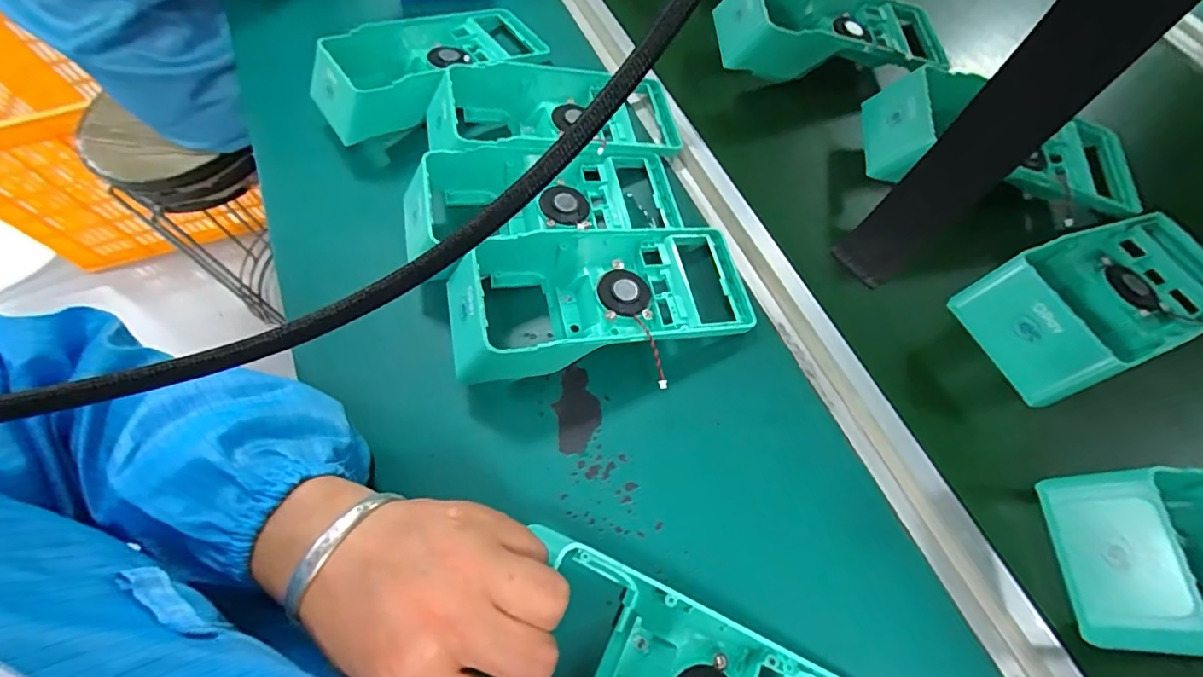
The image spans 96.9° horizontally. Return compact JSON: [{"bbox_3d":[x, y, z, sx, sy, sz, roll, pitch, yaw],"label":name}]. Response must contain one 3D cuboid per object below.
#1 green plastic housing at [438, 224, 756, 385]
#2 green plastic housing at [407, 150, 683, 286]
[{"bbox_3d":[-0.001,-0.027,0.340,0.191,0.049,0.094,-11,63,-2],"label":"green plastic housing"},{"bbox_3d":[-0.041,-0.094,0.375,0.191,0.047,0.087,-11,63,-2],"label":"green plastic housing"}]

